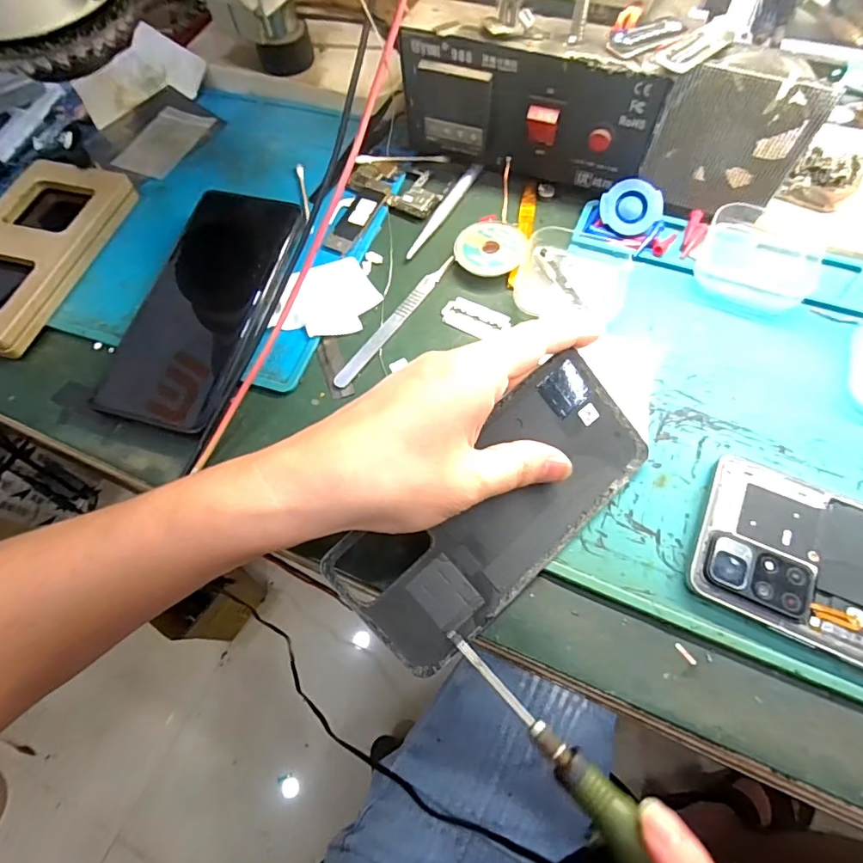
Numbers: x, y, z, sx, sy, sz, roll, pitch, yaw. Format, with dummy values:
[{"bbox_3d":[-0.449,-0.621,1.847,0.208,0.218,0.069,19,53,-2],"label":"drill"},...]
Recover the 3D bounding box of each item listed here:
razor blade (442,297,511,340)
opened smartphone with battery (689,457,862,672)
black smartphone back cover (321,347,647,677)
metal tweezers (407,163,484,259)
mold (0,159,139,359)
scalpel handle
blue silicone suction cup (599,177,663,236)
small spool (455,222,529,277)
[{"bbox_3d":[0.027,-0.070,0.305,0.041,0.004,0.022,23,68,14],"label":"razor blade"},{"bbox_3d":[0.202,0.070,0.216,0.159,0.011,0.074,23,68,14],"label":"opened smartphone with battery"},{"bbox_3d":[0.031,0.037,0.233,0.159,0.007,0.072,-41,93,-10],"label":"black smartphone back cover"},{"bbox_3d":[0.008,-0.155,0.341,0.011,0.004,0.094,27,69,15],"label":"metal tweezers"},{"bbox_3d":[-0.275,-0.121,0.332,0.081,0.022,0.157,13,66,10],"label":"mold"},{"bbox_3d":[-0.022,-0.070,0.307,0.011,0.004,0.114,30,70,17],"label":"scalpel handle"},{"bbox_3d":[0.128,-0.144,0.316,0.036,0.006,0.034,35,98,5],"label":"blue silicone suction cup"},{"bbox_3d":[0.039,-0.118,0.319,0.044,0.009,0.040,-1,64,3],"label":"small spool"}]

